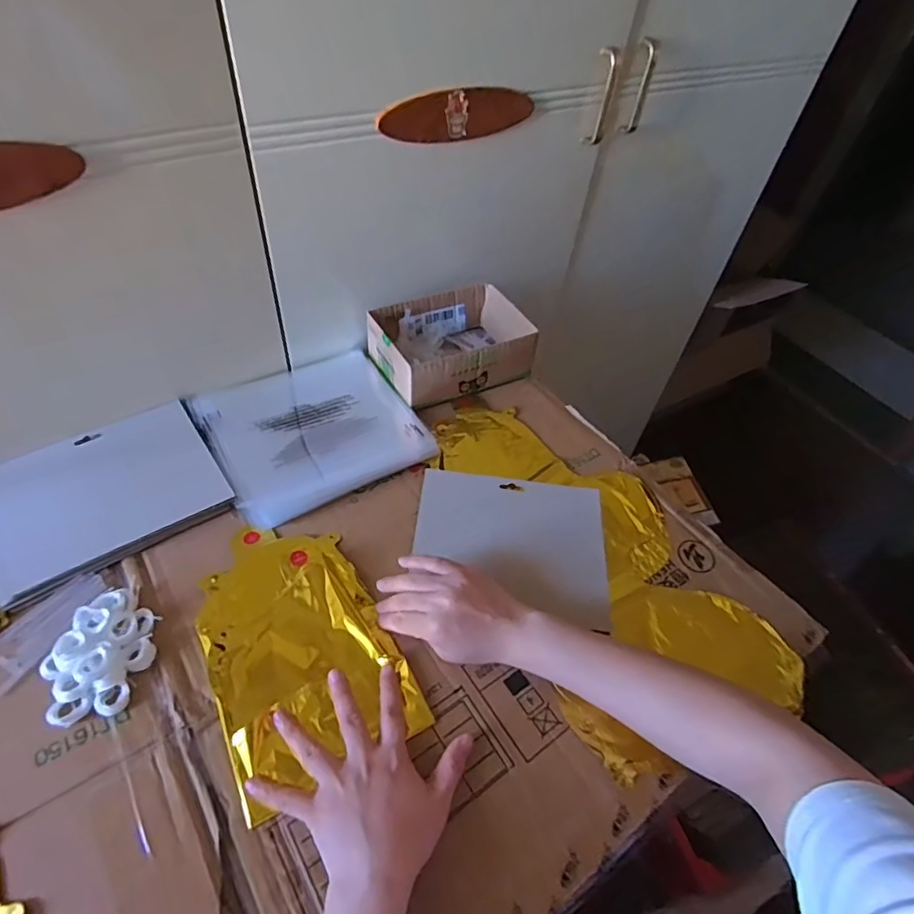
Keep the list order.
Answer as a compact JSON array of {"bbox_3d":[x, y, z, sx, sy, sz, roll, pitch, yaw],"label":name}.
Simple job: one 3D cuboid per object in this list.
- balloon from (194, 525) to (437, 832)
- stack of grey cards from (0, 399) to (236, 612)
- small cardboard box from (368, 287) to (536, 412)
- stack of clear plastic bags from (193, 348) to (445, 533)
[{"bbox_3d":[-0.139,0.154,0.473,0.146,0.015,0.231,-20,57,-22],"label":"balloon"},{"bbox_3d":[-0.348,0.033,0.541,0.206,0.022,0.161,-27,57,-26],"label":"stack of grey cards"},{"bbox_3d":[-0.009,-0.140,0.699,0.184,0.074,0.137,-18,55,-22],"label":"small cardboard box"},{"bbox_3d":[-0.164,-0.041,0.635,0.231,0.022,0.219,-24,56,-24],"label":"stack of clear plastic bags"}]

